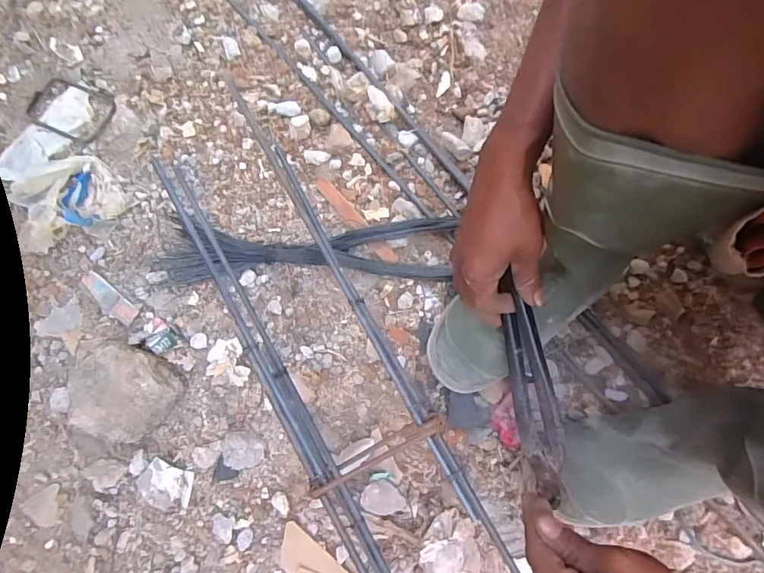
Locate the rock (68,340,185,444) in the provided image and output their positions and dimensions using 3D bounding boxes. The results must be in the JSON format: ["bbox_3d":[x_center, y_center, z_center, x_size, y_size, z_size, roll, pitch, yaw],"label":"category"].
[{"bbox_3d":[-0.292,0.117,0.514,0.111,0.048,0.096,16,78,5],"label":"rock"}]

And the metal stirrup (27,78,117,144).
[{"bbox_3d":[-0.426,-0.240,0.623,0.119,0.007,0.076,20,78,6],"label":"metal stirrup"}]

